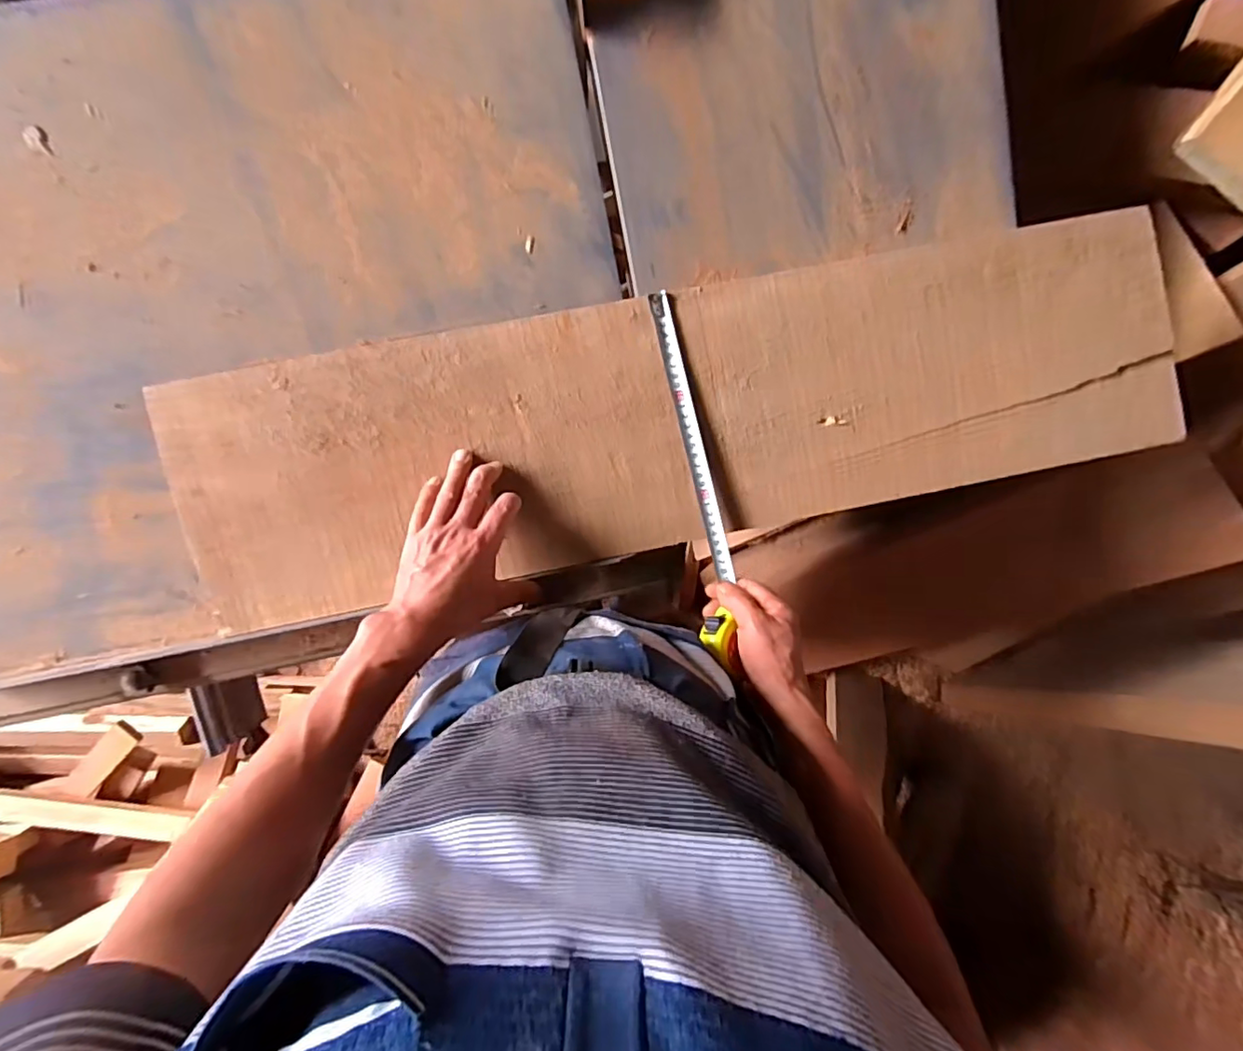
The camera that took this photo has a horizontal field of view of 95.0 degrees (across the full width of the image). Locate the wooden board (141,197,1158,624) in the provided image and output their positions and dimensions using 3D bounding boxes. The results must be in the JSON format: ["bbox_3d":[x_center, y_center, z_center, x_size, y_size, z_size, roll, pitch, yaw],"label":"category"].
[{"bbox_3d":[0.067,-0.104,0.559,0.962,0.031,0.240,-10,93,-3],"label":"wooden board"}]

